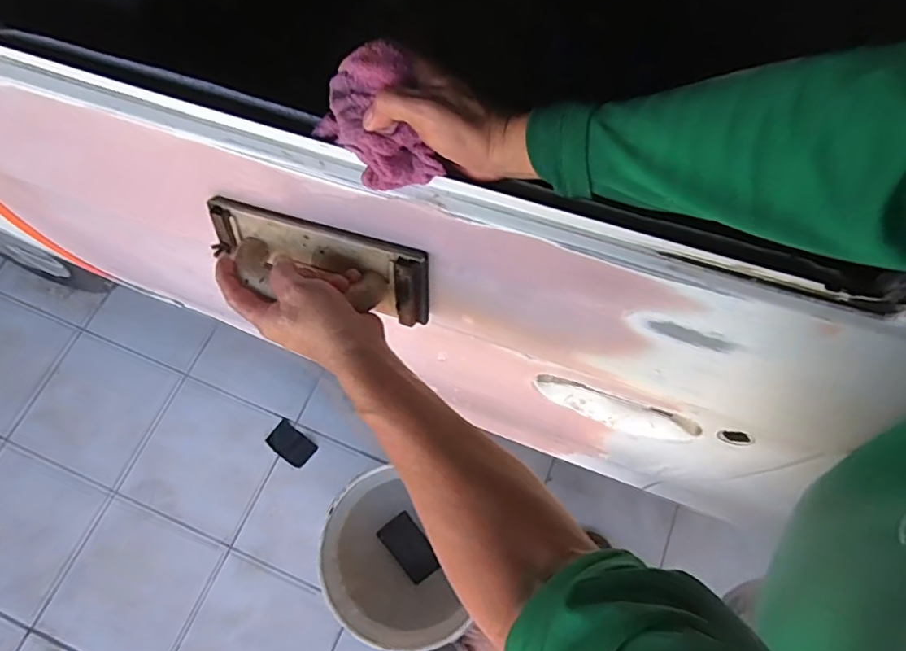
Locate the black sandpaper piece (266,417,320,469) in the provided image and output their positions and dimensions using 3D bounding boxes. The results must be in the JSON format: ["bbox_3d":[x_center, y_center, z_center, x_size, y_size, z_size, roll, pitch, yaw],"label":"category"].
[{"bbox_3d":[-0.383,0.279,1.333,0.111,0.012,0.071,37,72,11],"label":"black sandpaper piece"}]

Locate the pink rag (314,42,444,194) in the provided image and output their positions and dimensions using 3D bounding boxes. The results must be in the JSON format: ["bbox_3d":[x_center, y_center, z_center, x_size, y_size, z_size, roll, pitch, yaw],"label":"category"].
[{"bbox_3d":[-0.054,-0.160,0.438,0.065,0.070,0.112,-40,76,-16],"label":"pink rag"}]

